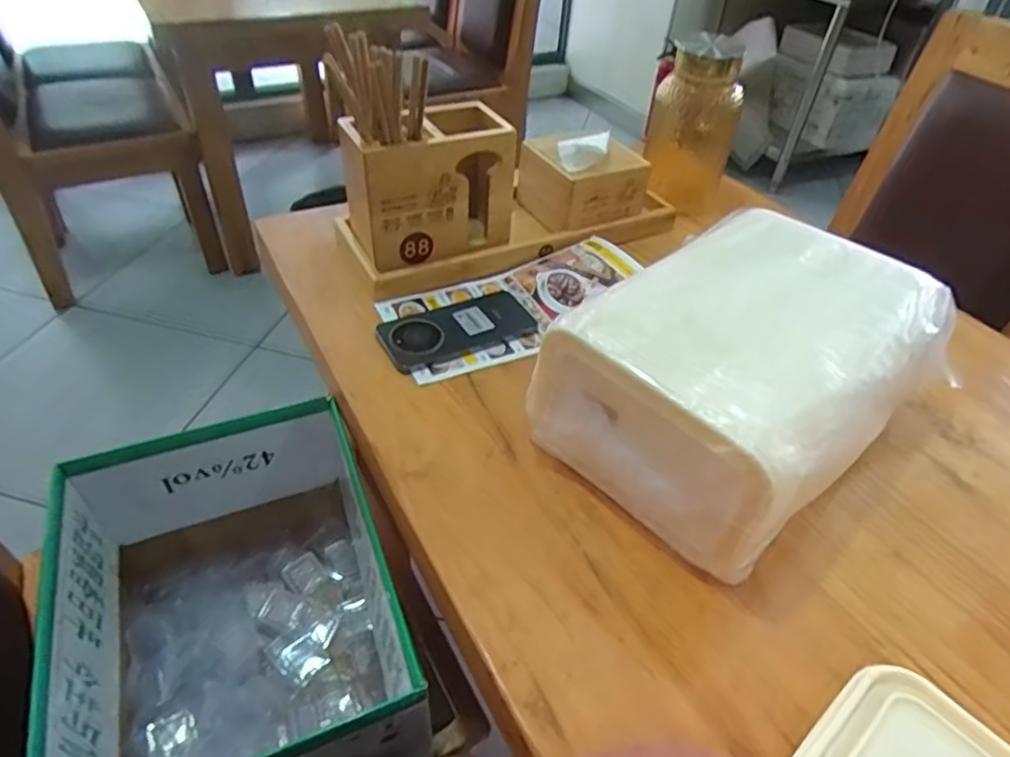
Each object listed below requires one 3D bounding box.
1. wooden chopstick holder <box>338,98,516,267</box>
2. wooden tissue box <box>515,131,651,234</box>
[{"bbox_3d":[-0.081,-0.204,0.680,0.169,0.152,0.104,-14,47,-19],"label":"wooden chopstick holder"},{"bbox_3d":[0.099,-0.257,0.771,0.133,0.097,0.111,-16,48,-21],"label":"wooden tissue box"}]

